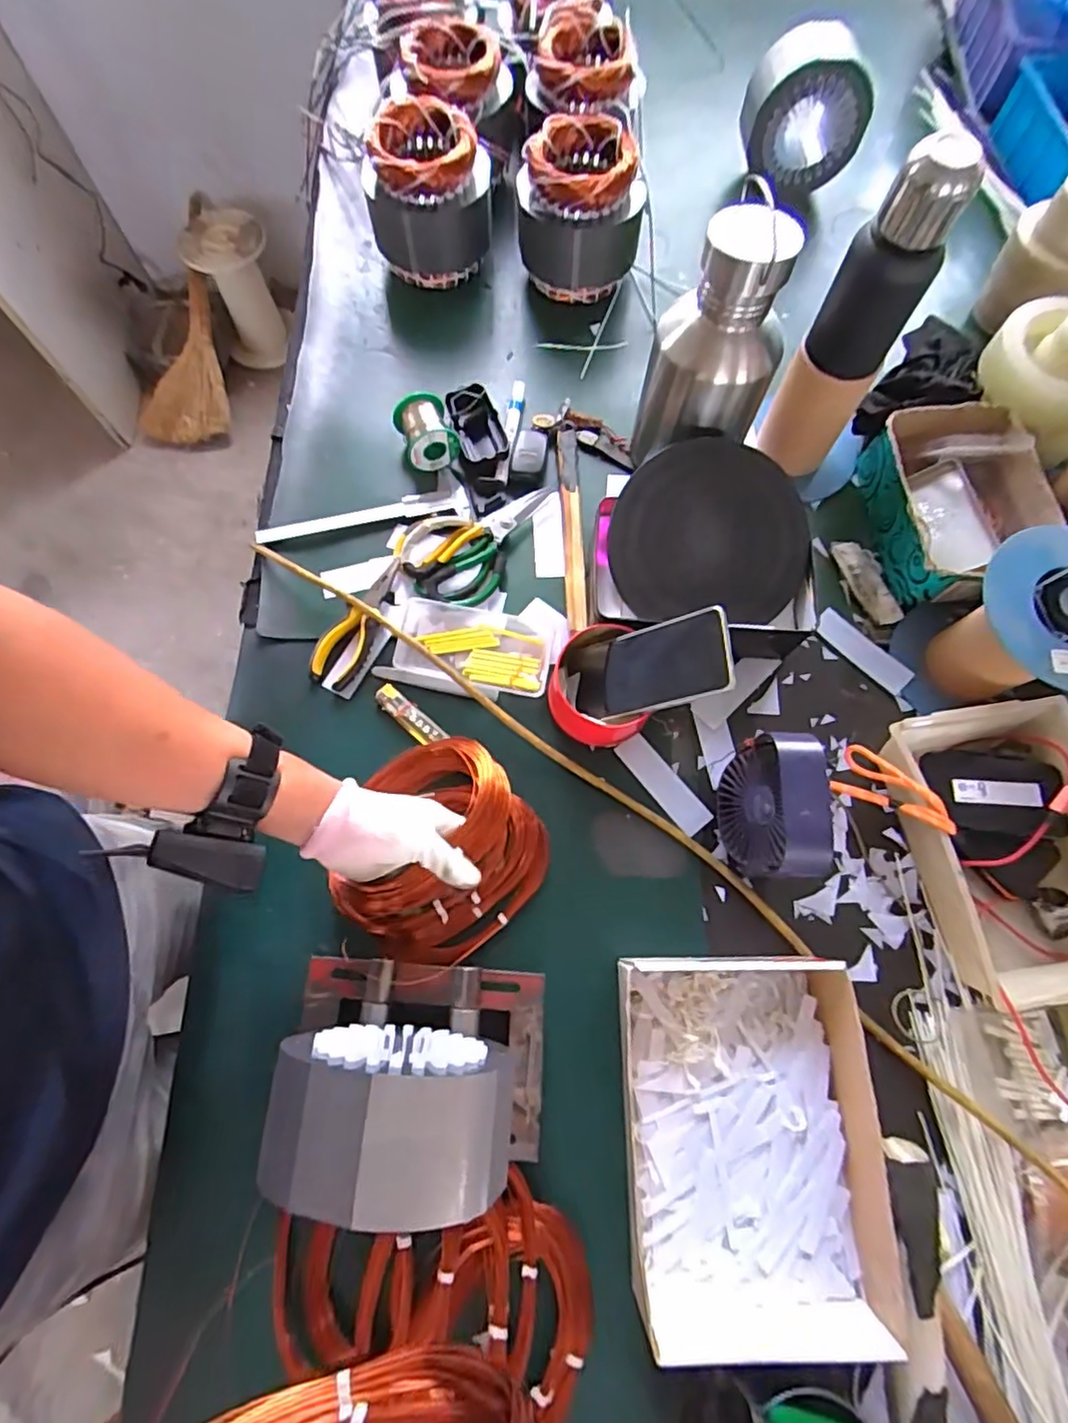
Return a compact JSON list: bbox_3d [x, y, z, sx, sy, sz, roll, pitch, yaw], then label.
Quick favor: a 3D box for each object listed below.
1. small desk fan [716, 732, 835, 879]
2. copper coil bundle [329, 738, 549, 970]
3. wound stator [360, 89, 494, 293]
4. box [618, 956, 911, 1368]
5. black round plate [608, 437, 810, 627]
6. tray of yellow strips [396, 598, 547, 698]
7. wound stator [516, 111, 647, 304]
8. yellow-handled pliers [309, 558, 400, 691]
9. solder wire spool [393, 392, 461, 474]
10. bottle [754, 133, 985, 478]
[{"bbox_3d":[0.206,0.086,0.541,0.057,0.119,0.116,3,69,-1],"label":"small desk fan"},{"bbox_3d":[-0.087,0.122,0.554,0.181,0.045,0.175,1,69,-2],"label":"copper coil bundle"},{"bbox_3d":[-0.131,-0.649,0.778,0.151,0.143,0.156,-1,70,-3],"label":"wound stator"},{"bbox_3d":[0.163,0.320,0.475,0.185,0.071,0.251,1,69,-2],"label":"box"},{"bbox_3d":[0.173,-0.178,0.615,0.187,0.025,0.178,0,92,4],"label":"black round plate"},{"bbox_3d":[-0.061,-0.065,0.633,0.153,0.018,0.081,11,69,2],"label":"tray of yellow strips"},{"bbox_3d":[0.057,-0.617,0.772,0.150,0.147,0.133,5,71,2],"label":"wound stator"},{"bbox_3d":[-0.180,-0.093,0.640,0.049,0.023,0.146,25,70,7],"label":"yellow-handled pliers"},{"bbox_3d":[-0.122,-0.316,0.703,0.057,0.057,0.072,-20,72,-10],"label":"solder wire spool"},{"bbox_3d":[0.304,-0.358,0.589,0.078,0.278,0.062,34,74,11],"label":"bottle"}]

